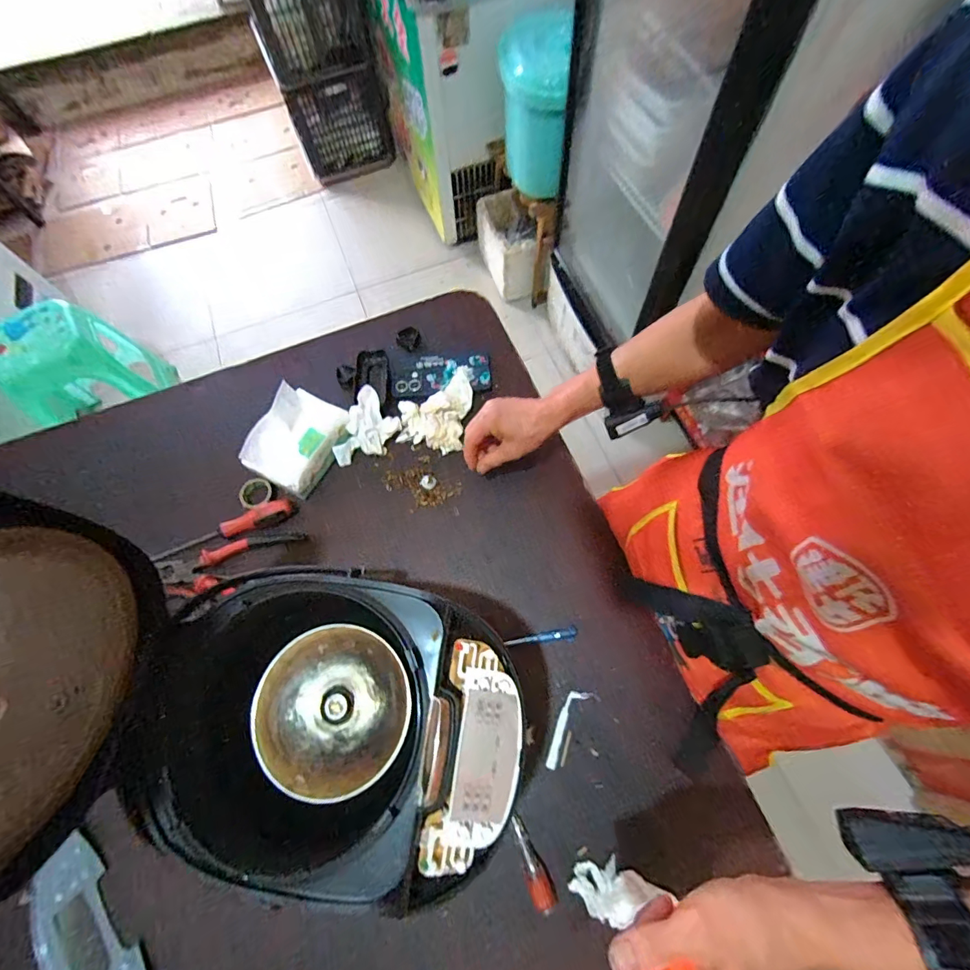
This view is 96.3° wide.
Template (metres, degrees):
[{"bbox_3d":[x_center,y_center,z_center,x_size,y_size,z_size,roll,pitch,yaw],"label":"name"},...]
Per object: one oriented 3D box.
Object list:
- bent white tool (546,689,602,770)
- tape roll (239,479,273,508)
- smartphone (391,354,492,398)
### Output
[{"bbox_3d":[0.100,0.292,0.531,0.033,0.008,0.099,37,74,15],"label":"bent white tool"},{"bbox_3d":[-0.337,0.012,0.640,0.051,0.016,0.046,9,68,6],"label":"tape roll"},{"bbox_3d":[-0.072,-0.181,0.705,0.158,0.012,0.074,-4,68,0],"label":"smartphone"}]

